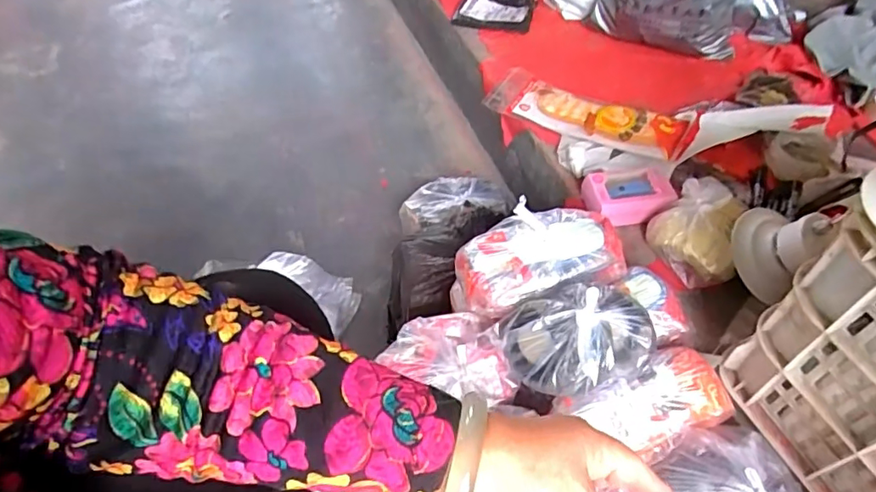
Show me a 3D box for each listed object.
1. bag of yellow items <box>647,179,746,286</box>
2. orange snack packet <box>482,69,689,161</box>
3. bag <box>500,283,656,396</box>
[{"bbox_3d":[0.336,-0.025,0.693,0.114,0.057,0.139,29,59,22],"label":"bag of yellow items"},{"bbox_3d":[0.227,-0.217,0.874,0.304,0.029,0.092,27,59,21],"label":"orange snack packet"},{"bbox_3d":[0.148,0.098,0.580,0.148,0.069,0.108,-19,54,-11],"label":"bag"}]

